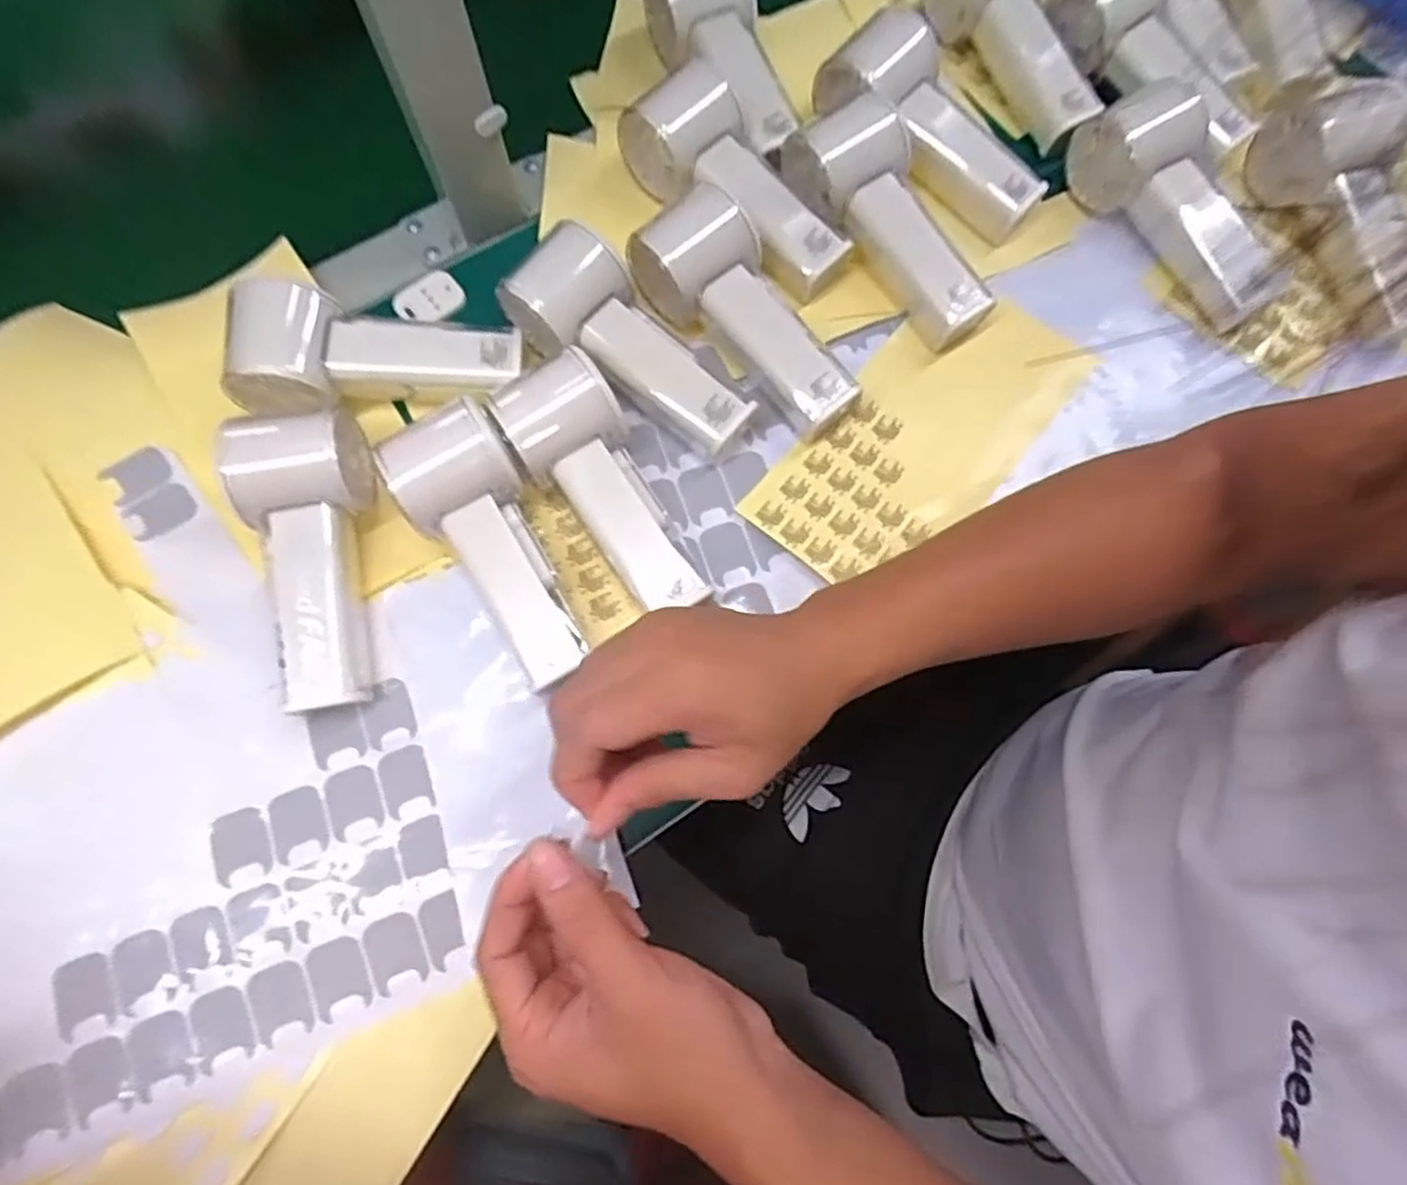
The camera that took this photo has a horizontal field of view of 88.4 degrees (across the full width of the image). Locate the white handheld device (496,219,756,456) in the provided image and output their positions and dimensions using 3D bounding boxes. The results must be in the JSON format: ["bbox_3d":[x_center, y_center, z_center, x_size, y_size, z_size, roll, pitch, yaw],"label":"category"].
[{"bbox_3d":[-0.035,-0.136,0.403,0.144,0.050,0.064,39,77,-3],"label":"white handheld device"}]

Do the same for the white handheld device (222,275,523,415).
[{"bbox_3d":[-0.176,-0.134,0.392,0.149,0.047,0.064,-6,74,-3],"label":"white handheld device"}]

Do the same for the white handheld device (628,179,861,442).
[{"bbox_3d":[0.028,-0.157,0.412,0.064,0.044,0.147,-44,92,-12],"label":"white handheld device"}]

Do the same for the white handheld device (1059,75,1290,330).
[{"bbox_3d":[0.291,-0.237,0.445,0.085,0.048,0.157,-17,75,-6],"label":"white handheld device"}]

